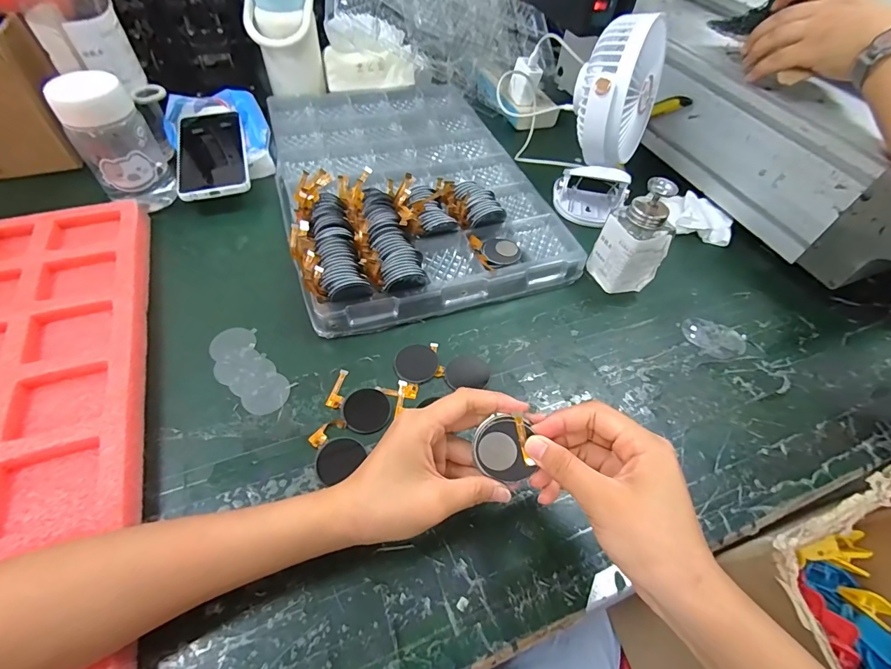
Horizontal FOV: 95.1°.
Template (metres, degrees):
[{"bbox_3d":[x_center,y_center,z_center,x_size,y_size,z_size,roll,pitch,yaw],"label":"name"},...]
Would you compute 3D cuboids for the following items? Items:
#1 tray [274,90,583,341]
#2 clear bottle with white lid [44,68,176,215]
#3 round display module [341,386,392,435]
[{"bbox_3d":[-0.053,-0.218,0.521,0.309,0.057,0.448,-14,57,-14],"label":"tray"},{"bbox_3d":[-0.354,-0.204,0.445,0.073,0.128,0.065,-33,64,-24],"label":"clear bottle with white lid"},{"bbox_3d":[-0.068,0.065,0.352,0.042,0.004,0.040,2,55,-3],"label":"round display module"}]

